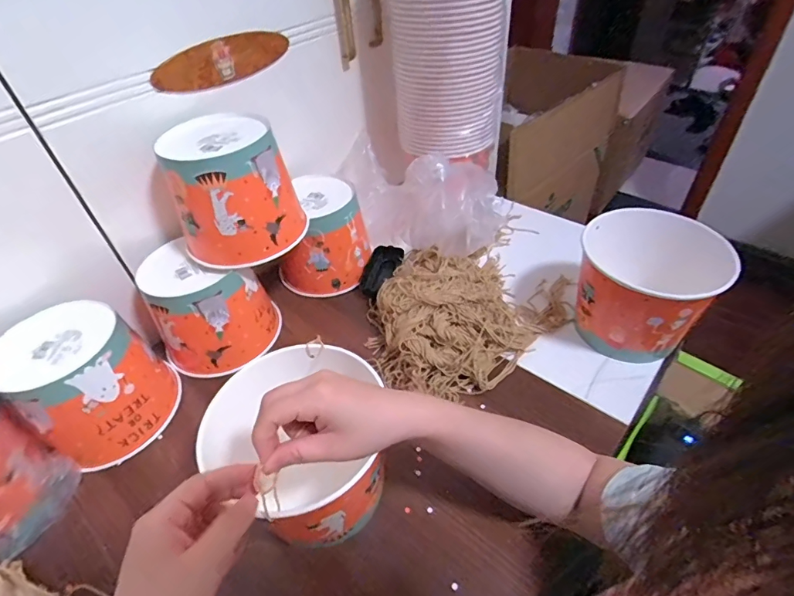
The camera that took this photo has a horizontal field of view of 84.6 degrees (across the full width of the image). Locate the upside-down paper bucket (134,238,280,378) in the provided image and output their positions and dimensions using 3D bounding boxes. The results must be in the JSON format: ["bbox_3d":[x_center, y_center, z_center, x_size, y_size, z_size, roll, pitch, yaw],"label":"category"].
[{"bbox_3d":[-0.255,0.007,0.607,0.145,0.135,0.143,-2,44,2],"label":"upside-down paper bucket"}]

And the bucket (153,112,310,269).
[{"bbox_3d":[-0.200,-0.135,0.545,0.145,0.134,0.131,-17,46,-13],"label":"bucket"}]

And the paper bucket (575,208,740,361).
[{"bbox_3d":[0.318,-0.009,0.566,0.157,0.135,0.166,13,47,17],"label":"paper bucket"}]

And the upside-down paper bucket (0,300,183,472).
[{"bbox_3d":[-0.368,0.094,0.525,0.161,0.129,0.143,25,51,27],"label":"upside-down paper bucket"}]

